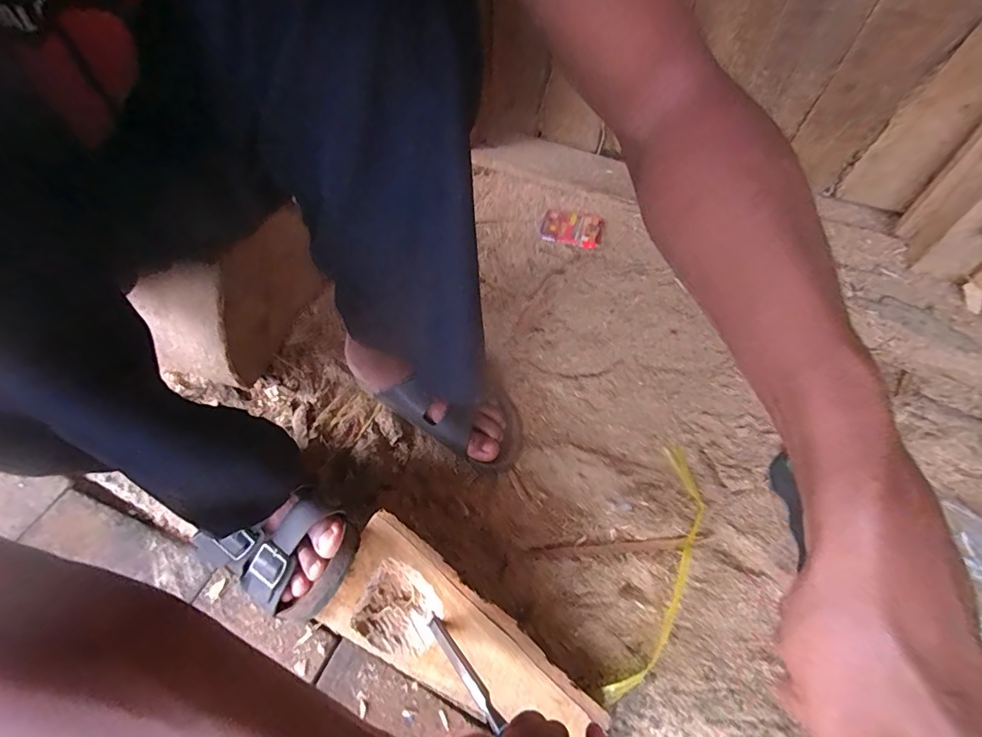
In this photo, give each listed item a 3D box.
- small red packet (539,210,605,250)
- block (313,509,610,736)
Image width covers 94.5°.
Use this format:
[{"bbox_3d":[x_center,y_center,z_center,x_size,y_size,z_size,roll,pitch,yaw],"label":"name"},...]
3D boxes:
[{"bbox_3d":[0.135,-0.233,0.759,0.101,0.018,0.068,13,57,9],"label":"small red packet"},{"bbox_3d":[-0.037,0.248,0.404,0.244,0.025,0.107,39,84,7],"label":"block"}]

